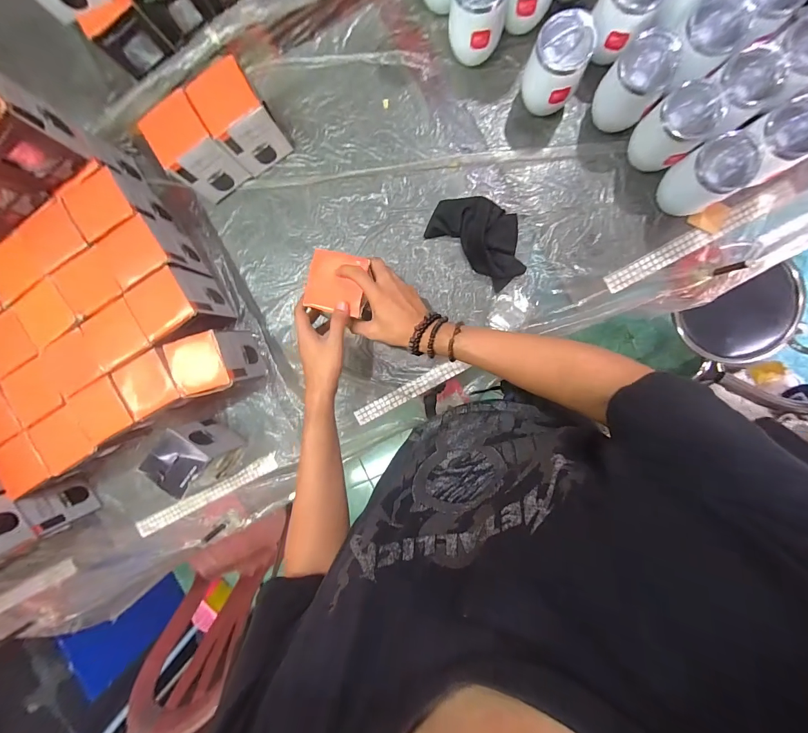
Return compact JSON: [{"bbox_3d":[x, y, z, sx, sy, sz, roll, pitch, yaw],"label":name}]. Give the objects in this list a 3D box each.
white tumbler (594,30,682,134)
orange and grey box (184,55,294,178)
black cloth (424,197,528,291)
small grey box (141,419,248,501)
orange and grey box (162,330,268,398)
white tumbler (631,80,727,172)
[{"bbox_3d":[0.343,-0.420,0.536,0.080,0.099,0.074,0,92,6],"label":"white tumbler"},{"bbox_3d":[-0.260,-0.397,0.594,0.090,0.139,0.085,-29,89,6],"label":"orange and grey box"},{"bbox_3d":[0.135,-0.226,0.616,0.177,0.041,0.108,38,95,3],"label":"black cloth"},{"bbox_3d":[-0.366,0.158,0.643,0.090,0.132,0.093,39,95,3],"label":"small grey box"},{"bbox_3d":[-0.322,-0.005,0.632,0.098,0.130,0.098,-18,90,6],"label":"orange and grey box"},{"bbox_3d":[0.402,-0.358,0.537,0.085,0.098,0.078,0,92,6],"label":"white tumbler"}]

